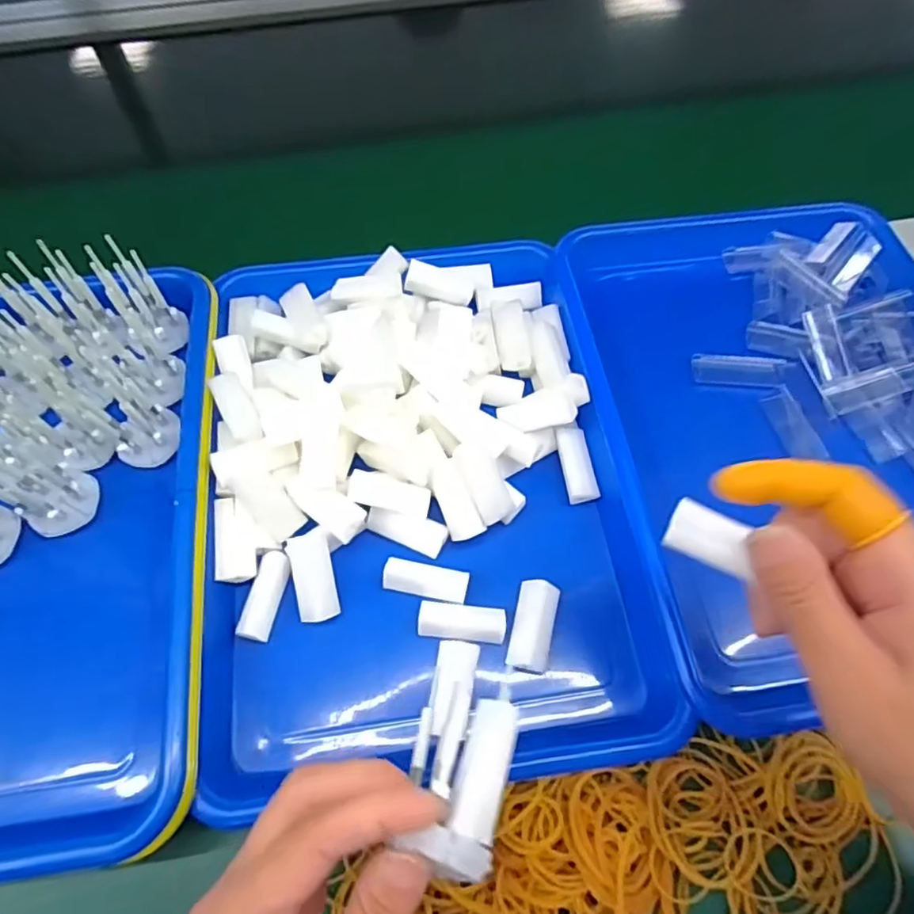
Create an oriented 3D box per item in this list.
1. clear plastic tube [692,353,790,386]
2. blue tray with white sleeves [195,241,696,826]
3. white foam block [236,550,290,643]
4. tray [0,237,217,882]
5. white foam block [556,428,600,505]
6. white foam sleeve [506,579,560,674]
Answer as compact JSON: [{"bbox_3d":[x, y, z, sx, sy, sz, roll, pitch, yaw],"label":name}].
[{"bbox_3d":[0.184,-0.056,0.399,0.057,0.007,0.020,7,61,4],"label":"clear plastic tube"},{"bbox_3d":[-0.023,0.005,0.350,0.234,0.039,0.327,-7,61,-3],"label":"blue tray with white sleeves"},{"bbox_3d":[-0.103,0.075,0.330,0.016,0.010,0.046,11,62,7],"label":"white foam block"},{"bbox_3d":[-0.261,0.036,0.325,0.251,0.070,0.332,-8,61,-4],"label":"tray"},{"bbox_3d":[0.073,0.006,0.369,0.019,0.012,0.047,-8,61,-4],"label":"white foam block"},{"bbox_3d":[0.041,0.089,0.322,0.021,0.013,0.045,12,62,7],"label":"white foam sleeve"}]

